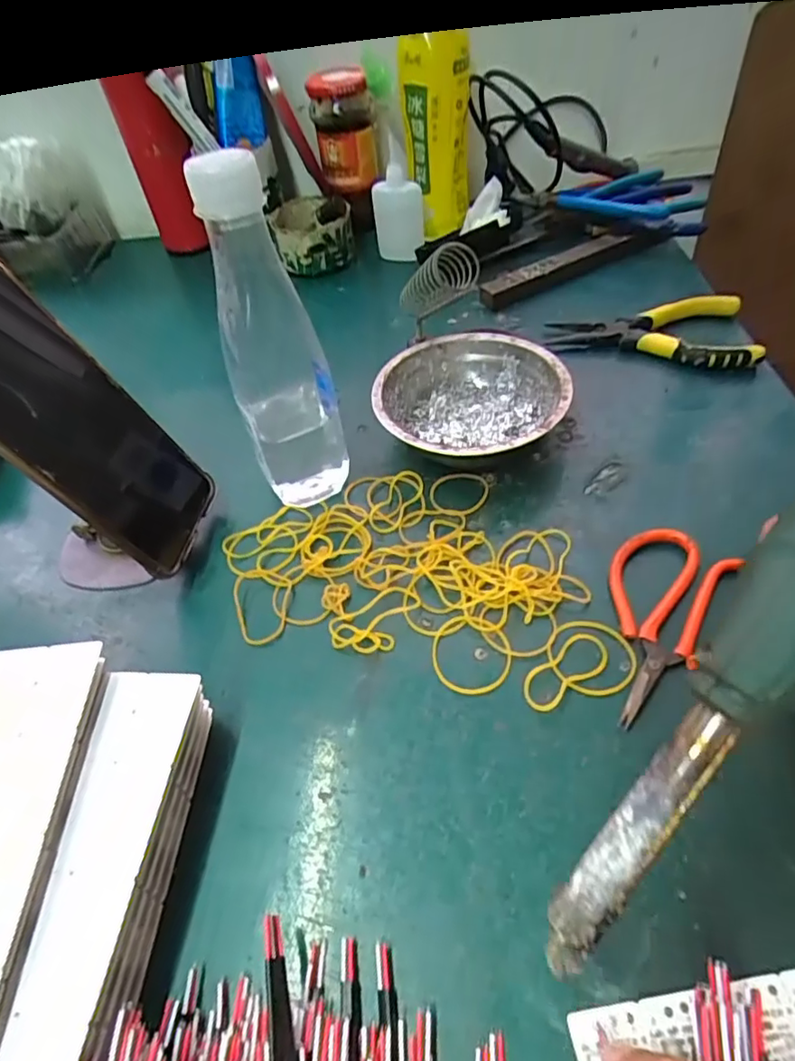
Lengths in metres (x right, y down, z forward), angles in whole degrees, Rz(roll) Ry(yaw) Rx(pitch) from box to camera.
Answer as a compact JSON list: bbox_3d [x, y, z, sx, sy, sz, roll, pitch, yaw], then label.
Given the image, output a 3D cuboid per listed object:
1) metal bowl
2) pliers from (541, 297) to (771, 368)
[{"bbox_3d":[0.049,-0.082,0.389,0.121,0.045,0.118,-3,49,3],"label":"metal bowl"},{"bbox_3d":[0.187,-0.141,0.425,0.137,0.029,0.062,-1,49,5],"label":"pliers"}]

